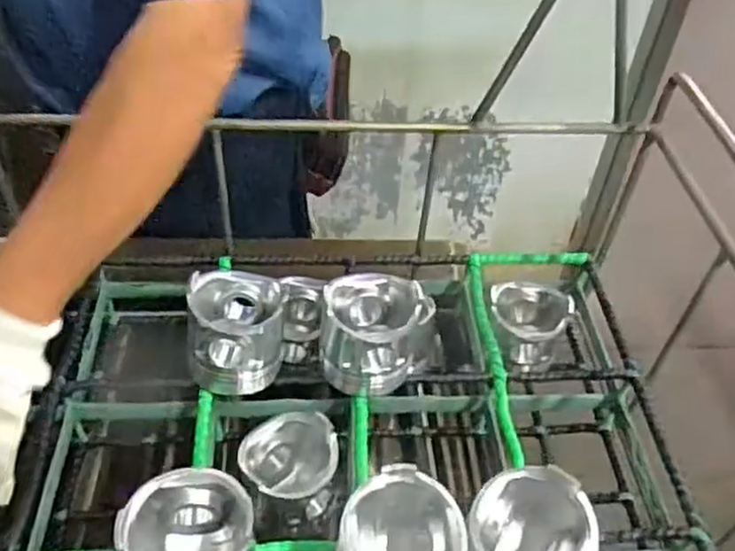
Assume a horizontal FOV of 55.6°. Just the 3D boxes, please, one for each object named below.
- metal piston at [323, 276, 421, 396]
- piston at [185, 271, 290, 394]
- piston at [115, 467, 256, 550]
[{"bbox_3d":[0.001,0.051,0.619,0.084,0.084,0.085,2,45,-2],"label":"metal piston"},{"bbox_3d":[-0.114,0.049,0.610,0.084,0.087,0.082,1,45,-2],"label":"piston"},{"bbox_3d":[-0.116,0.179,0.459,0.082,0.072,0.073,-3,45,-6],"label":"piston"}]

